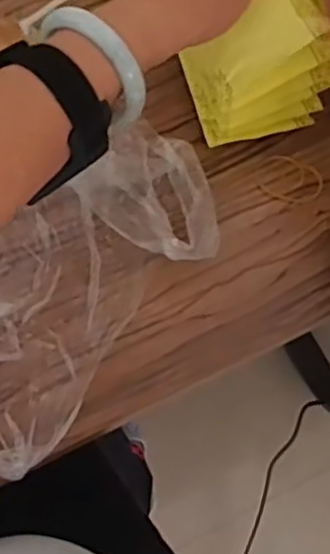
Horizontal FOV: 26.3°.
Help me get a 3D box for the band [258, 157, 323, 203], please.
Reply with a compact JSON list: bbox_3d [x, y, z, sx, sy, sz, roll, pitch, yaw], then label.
[{"bbox_3d":[0.094,-0.073,0.532,0.048,0.004,0.035,28,71,8],"label":"band"}]

